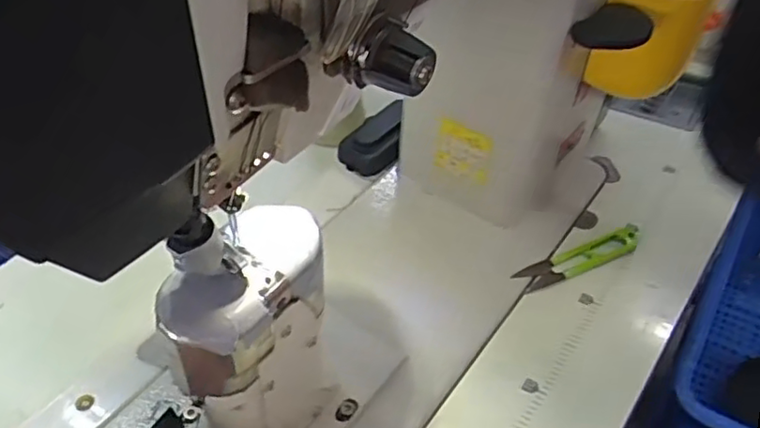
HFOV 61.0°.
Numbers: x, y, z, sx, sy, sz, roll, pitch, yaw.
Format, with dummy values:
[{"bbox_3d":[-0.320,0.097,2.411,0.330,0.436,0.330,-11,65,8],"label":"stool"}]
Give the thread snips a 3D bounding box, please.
[{"bbox_3d":[0.175,0.038,0.562,0.121,0.010,0.025,-18,44,-13],"label":"thread snips"}]

